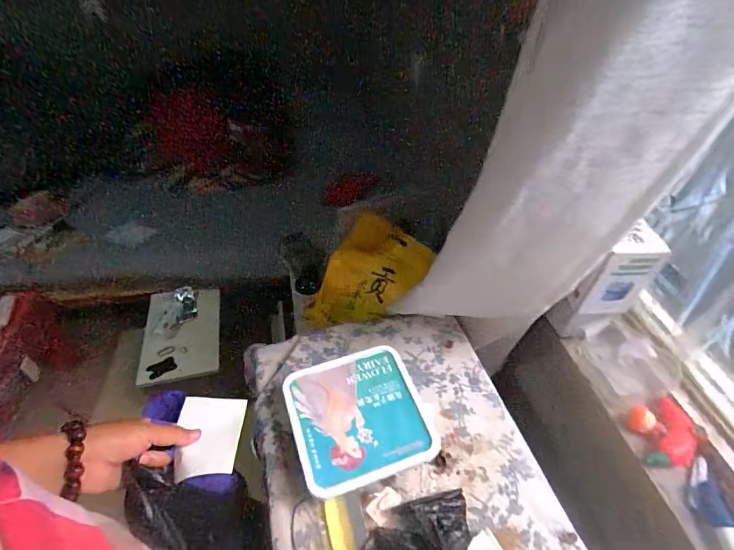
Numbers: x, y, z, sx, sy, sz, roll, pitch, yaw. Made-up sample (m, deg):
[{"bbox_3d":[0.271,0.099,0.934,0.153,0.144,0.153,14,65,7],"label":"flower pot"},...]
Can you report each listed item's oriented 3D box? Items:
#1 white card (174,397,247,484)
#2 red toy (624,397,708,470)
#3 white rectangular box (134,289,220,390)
[{"bbox_3d":[-0.194,0.194,0.502,0.078,0.010,0.106,2,32,-6],"label":"white card"},{"bbox_3d":[0.428,0.224,0.591,0.074,0.041,0.085,-1,43,-2],"label":"red toy"},{"bbox_3d":[-0.598,0.195,1.343,0.220,0.043,0.322,2,55,-20],"label":"white rectangular box"}]

